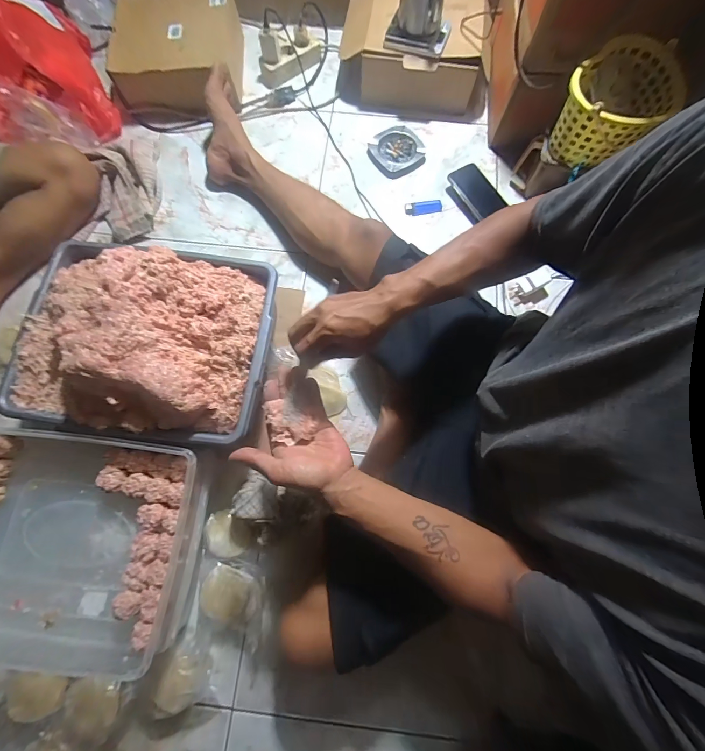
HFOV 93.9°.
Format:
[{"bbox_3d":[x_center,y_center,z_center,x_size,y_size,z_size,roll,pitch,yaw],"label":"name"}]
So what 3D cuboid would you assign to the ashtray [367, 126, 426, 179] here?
[{"bbox_3d":[0.107,-0.531,0.778,0.124,0.018,0.124,-31,77,-8],"label":"ashtray"}]

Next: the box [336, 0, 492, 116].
[{"bbox_3d":[0.139,-0.801,0.799,0.329,0.117,0.255,9,76,3],"label":"box"}]

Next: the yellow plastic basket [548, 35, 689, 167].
[{"bbox_3d":[0.463,-0.475,0.598,0.191,0.118,0.164,-36,78,-8],"label":"yellow plastic basket"}]

